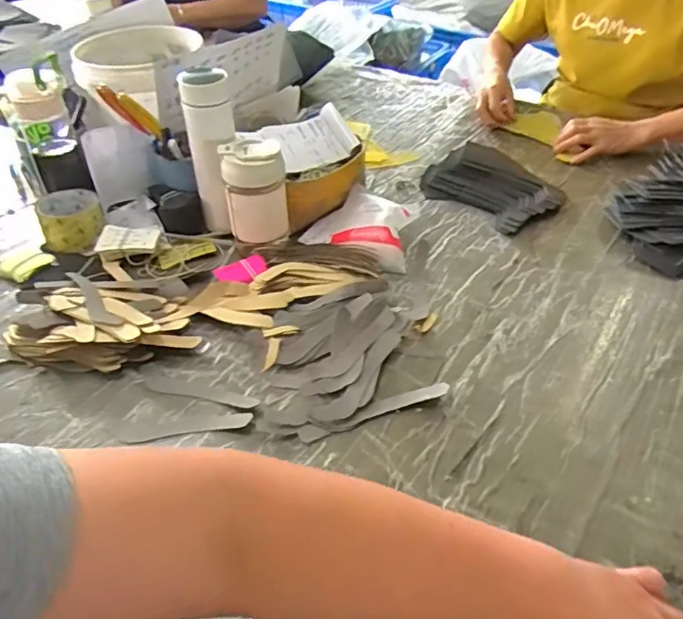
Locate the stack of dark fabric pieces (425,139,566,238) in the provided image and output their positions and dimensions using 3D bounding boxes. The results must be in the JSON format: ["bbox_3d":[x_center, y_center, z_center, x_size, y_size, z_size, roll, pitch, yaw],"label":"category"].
[{"bbox_3d":[0.242,-0.205,0.921,0.163,0.037,0.214,-28,49,-27],"label":"stack of dark fabric pieces"}]

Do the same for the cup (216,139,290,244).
[{"bbox_3d":[-0.118,-0.164,0.773,0.081,0.138,0.069,-6,42,-5],"label":"cup"}]

